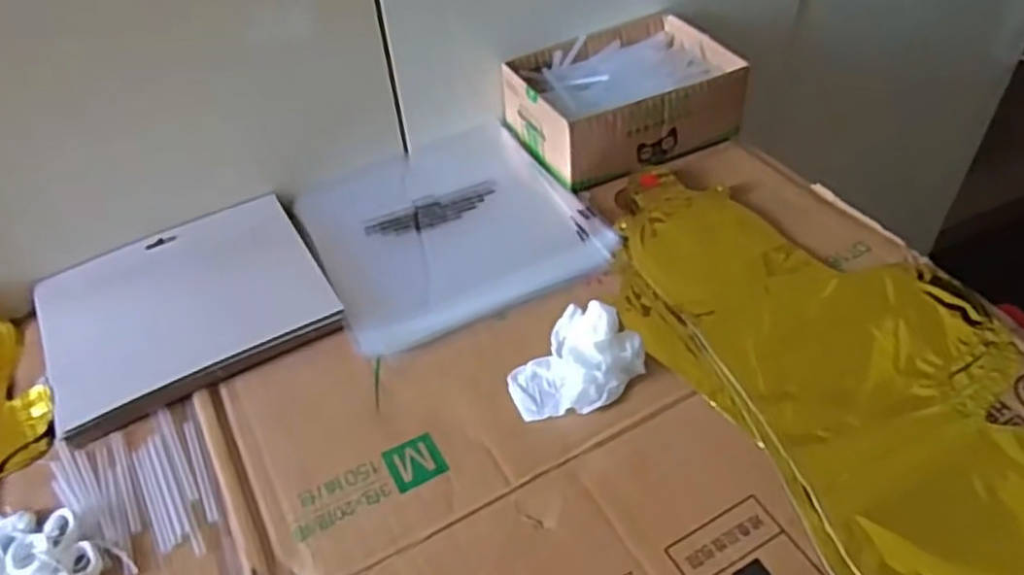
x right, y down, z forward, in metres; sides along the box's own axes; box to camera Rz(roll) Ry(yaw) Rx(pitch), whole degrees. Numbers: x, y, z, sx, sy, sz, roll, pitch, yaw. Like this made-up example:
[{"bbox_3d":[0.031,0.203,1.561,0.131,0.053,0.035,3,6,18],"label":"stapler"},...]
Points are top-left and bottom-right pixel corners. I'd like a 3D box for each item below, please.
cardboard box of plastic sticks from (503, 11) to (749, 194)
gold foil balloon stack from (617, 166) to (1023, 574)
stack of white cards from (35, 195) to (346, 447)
[{"bbox_3d":[0.100,-0.171,0.675,0.189,0.066,0.137,-21,48,-16],"label":"cardboard box of plastic sticks"},{"bbox_3d":[0.246,0.052,0.489,0.234,0.017,0.440,-21,48,-16],"label":"gold foil balloon stack"},{"bbox_3d":[-0.243,0.012,0.560,0.194,0.016,0.162,-23,48,-18],"label":"stack of white cards"}]

